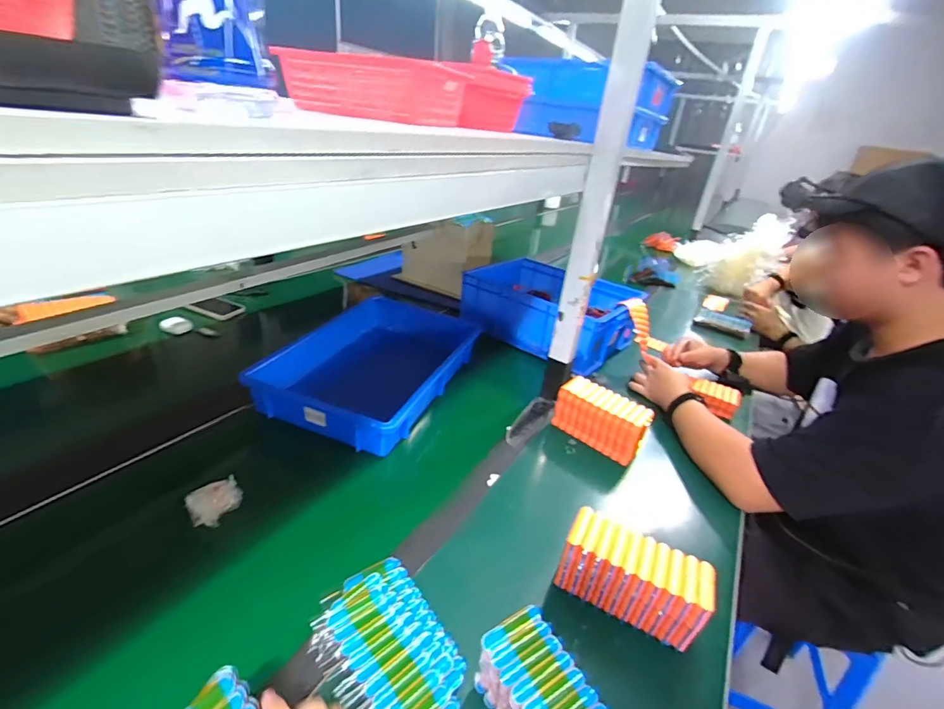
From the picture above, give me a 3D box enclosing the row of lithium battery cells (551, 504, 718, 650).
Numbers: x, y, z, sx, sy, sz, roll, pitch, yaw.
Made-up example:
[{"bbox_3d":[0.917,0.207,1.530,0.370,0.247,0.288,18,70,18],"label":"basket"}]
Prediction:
[{"bbox_3d":[0.186,0.263,0.523,0.154,0.093,0.060,20,31,23],"label":"row of lithium battery cells"}]

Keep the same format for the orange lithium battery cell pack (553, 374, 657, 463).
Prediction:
[{"bbox_3d":[0.240,0.116,0.828,0.171,0.076,0.080,26,34,31],"label":"orange lithium battery cell pack"}]

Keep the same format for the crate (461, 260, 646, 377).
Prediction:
[{"bbox_3d":[0.200,-0.126,1.198,0.426,0.140,0.345,28,35,34],"label":"crate"}]

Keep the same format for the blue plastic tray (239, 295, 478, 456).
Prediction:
[{"bbox_3d":[-0.188,0.004,0.926,0.297,0.070,0.478,15,29,14],"label":"blue plastic tray"}]

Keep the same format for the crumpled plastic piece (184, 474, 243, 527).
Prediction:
[{"bbox_3d":[-0.338,0.197,0.588,0.061,0.043,0.041,-15,35,-35],"label":"crumpled plastic piece"}]

